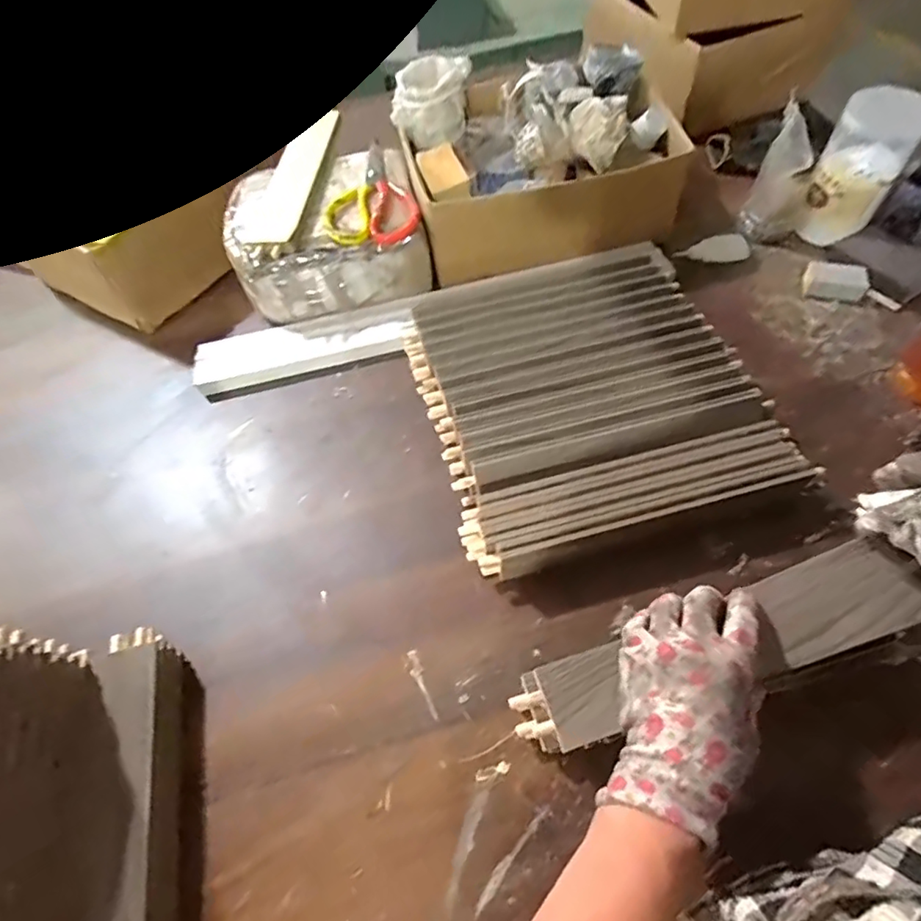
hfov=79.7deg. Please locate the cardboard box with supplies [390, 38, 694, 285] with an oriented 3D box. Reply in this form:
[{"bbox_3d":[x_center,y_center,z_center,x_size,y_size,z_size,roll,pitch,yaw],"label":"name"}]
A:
[{"bbox_3d":[0.083,-0.370,0.687,0.326,0.159,0.215,-11,58,-3],"label":"cardboard box with supplies"}]

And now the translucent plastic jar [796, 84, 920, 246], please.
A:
[{"bbox_3d":[0.469,-0.345,0.656,0.086,0.164,0.068,32,65,22],"label":"translucent plastic jar"}]

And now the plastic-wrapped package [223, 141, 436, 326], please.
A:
[{"bbox_3d":[-0.167,-0.285,0.692,0.222,0.098,0.187,-16,58,-6],"label":"plastic-wrapped package"}]

